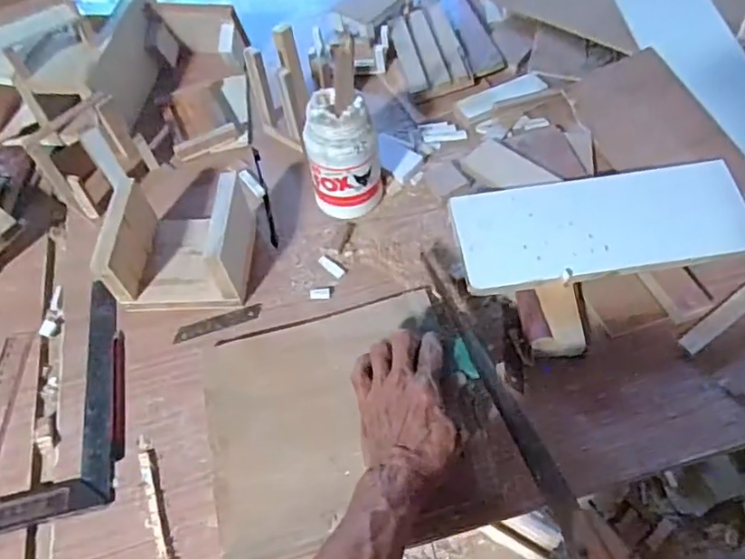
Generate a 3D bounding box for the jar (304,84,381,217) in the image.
[{"bbox_3d":[-0.030,-0.135,0.638,0.075,0.130,0.066,-6,57,0],"label":"jar"}]

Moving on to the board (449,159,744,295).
[{"bbox_3d":[0.236,-0.059,0.602,0.297,0.016,0.114,-11,65,-4],"label":"board"}]

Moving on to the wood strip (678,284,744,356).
[{"bbox_3d":[0.345,0.036,0.573,0.113,0.009,0.022,-33,61,-16],"label":"wood strip"}]

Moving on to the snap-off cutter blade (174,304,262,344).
[{"bbox_3d":[-0.161,0.046,0.612,0.090,0.004,0.019,-18,58,-8],"label":"snap-off cutter blade"}]

